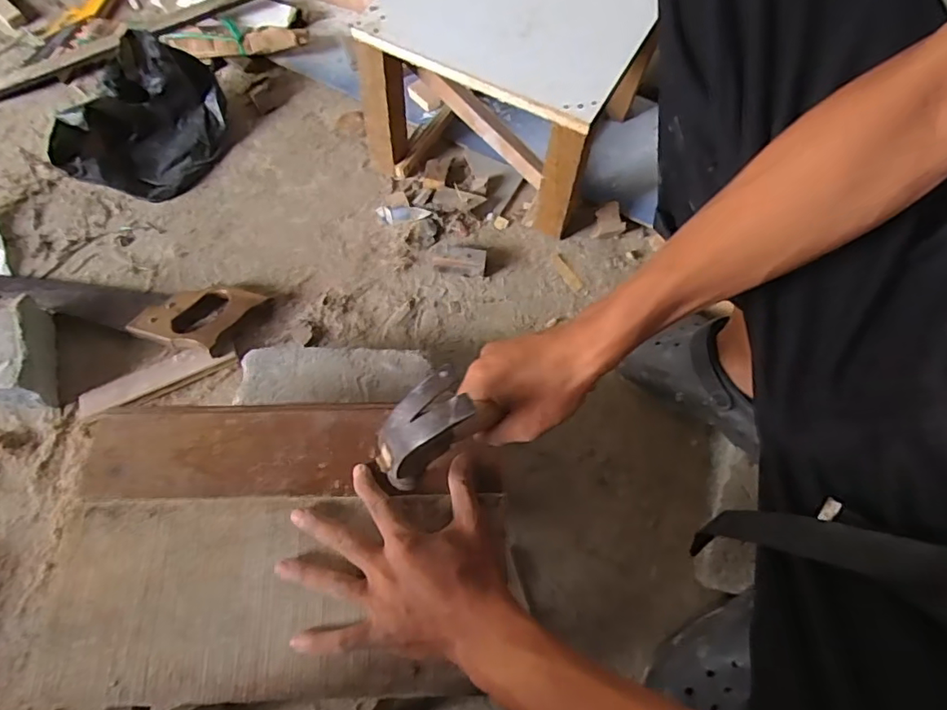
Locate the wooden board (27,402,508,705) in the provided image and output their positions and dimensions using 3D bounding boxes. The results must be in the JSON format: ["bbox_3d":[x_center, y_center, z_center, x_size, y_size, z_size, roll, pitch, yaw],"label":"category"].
[{"bbox_3d":[-0.151,0.146,0.440,0.344,0.021,0.223,-1,67,-2],"label":"wooden board"}]

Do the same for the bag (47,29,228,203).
[{"bbox_3d":[-0.449,-0.316,0.754,0.149,0.107,0.226,33,70,11],"label":"bag"}]

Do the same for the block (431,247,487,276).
[{"bbox_3d":[-0.019,-0.122,0.727,0.068,0.024,0.037,2,67,-1],"label":"block"}]

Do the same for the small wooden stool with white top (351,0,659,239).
[{"bbox_3d":[0.051,-0.374,0.732,0.296,0.229,0.296,24,69,8],"label":"small wooden stool with white top"}]

